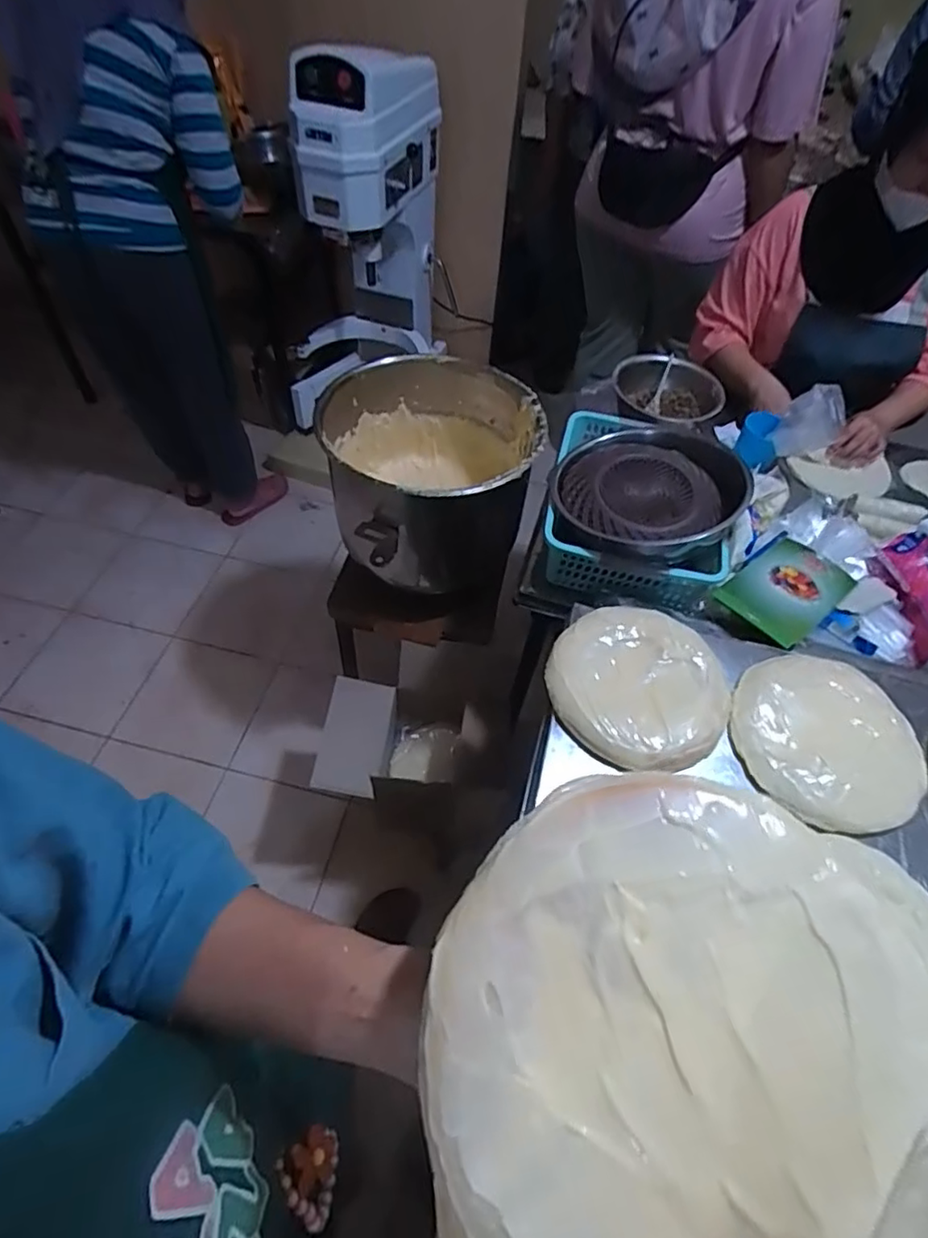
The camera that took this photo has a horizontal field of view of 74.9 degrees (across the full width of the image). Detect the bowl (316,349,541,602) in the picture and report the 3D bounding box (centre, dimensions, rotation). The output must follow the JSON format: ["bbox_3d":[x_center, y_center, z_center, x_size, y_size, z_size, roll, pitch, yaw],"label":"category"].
[{"bbox_3d":[-0.049,-0.232,1.045,0.312,0.268,0.325,2,54,-3],"label":"bowl"}]

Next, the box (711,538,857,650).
[{"bbox_3d":[0.434,-0.043,0.811,0.172,0.033,0.118,-34,63,-25],"label":"box"}]

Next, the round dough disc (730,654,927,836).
[{"bbox_3d":[0.400,0.128,0.657,0.197,0.034,0.191,2,54,-3],"label":"round dough disc"}]

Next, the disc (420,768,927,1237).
[{"bbox_3d":[0.074,0.155,0.230,0.165,0.010,0.188,39,77,17],"label":"disc"}]

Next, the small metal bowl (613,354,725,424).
[{"bbox_3d":[0.354,-0.385,1.069,0.174,0.076,0.164,2,54,-3],"label":"small metal bowl"}]

